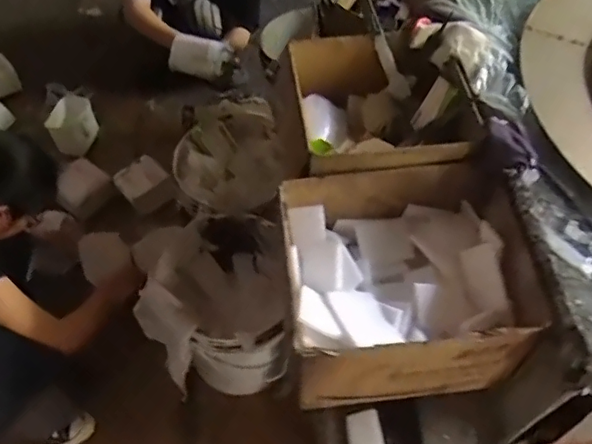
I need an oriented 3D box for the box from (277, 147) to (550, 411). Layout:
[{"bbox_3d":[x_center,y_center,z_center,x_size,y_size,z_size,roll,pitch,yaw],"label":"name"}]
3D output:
[{"bbox_3d":[0.166,0.094,0.947,0.351,0.220,0.341,-3,54,-6],"label":"box"}]

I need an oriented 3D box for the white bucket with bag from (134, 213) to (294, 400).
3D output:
[{"bbox_3d":[-0.186,0.214,1.356,0.296,0.346,0.346,-5,54,-8],"label":"white bucket with bag"}]

